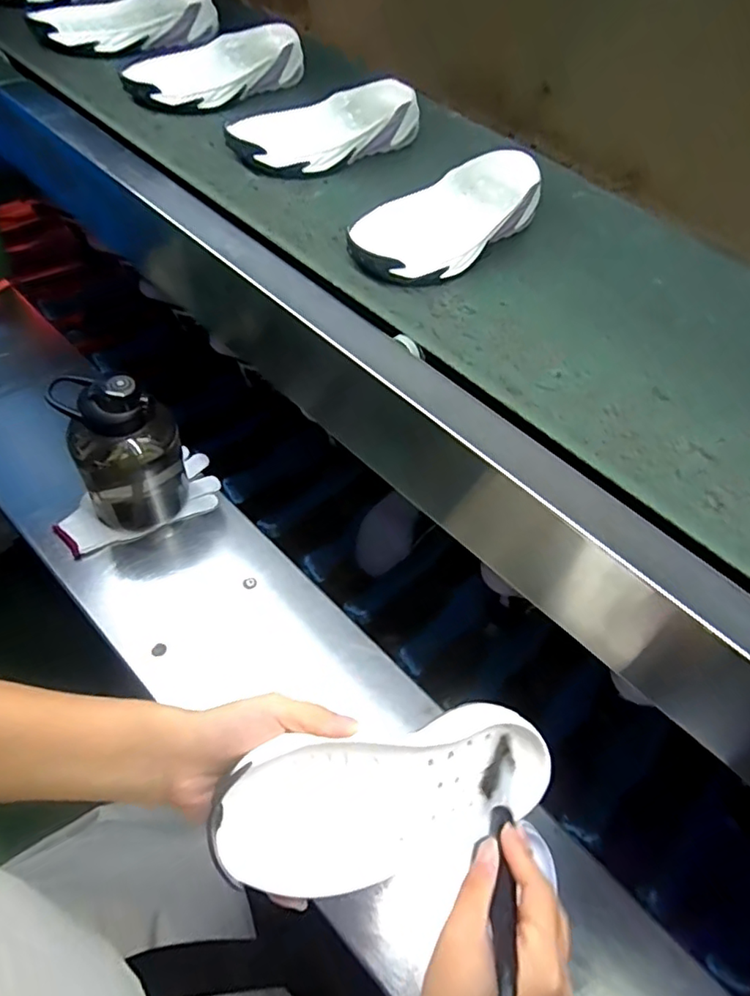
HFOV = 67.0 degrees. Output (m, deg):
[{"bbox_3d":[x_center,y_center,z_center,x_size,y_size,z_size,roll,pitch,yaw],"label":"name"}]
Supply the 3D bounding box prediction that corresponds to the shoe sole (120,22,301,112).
[{"bbox_3d":[-0.137,-0.383,0.506,0.034,0.045,0.173,38,58,25],"label":"shoe sole"}]

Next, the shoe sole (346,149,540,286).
[{"bbox_3d":[0.064,-0.231,0.474,0.079,0.053,0.205,34,56,22],"label":"shoe sole"}]

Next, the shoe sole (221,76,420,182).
[{"bbox_3d":[-0.039,-0.328,0.503,0.052,0.045,0.192,38,58,25],"label":"shoe sole"}]

